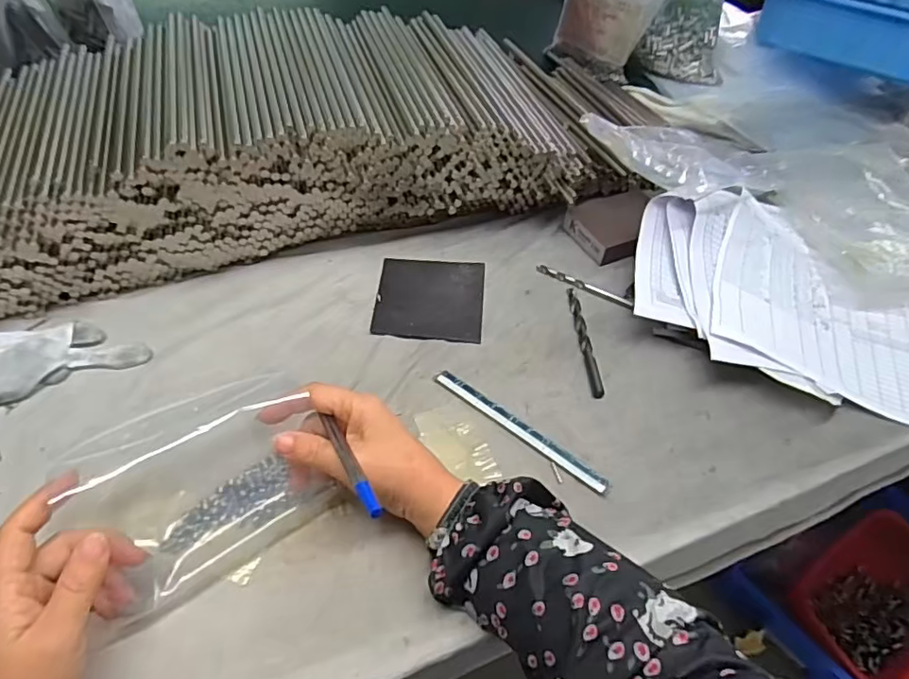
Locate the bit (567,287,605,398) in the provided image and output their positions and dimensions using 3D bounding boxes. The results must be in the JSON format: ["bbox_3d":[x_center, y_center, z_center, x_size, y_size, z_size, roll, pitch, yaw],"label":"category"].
[{"bbox_3d":[0.117,-0.002,0.512,0.010,0.006,0.123,-1,48,-5],"label":"bit"}]

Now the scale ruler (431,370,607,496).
[{"bbox_3d":[0.050,0.068,0.448,0.158,0.008,0.014,33,54,23],"label":"scale ruler"}]

